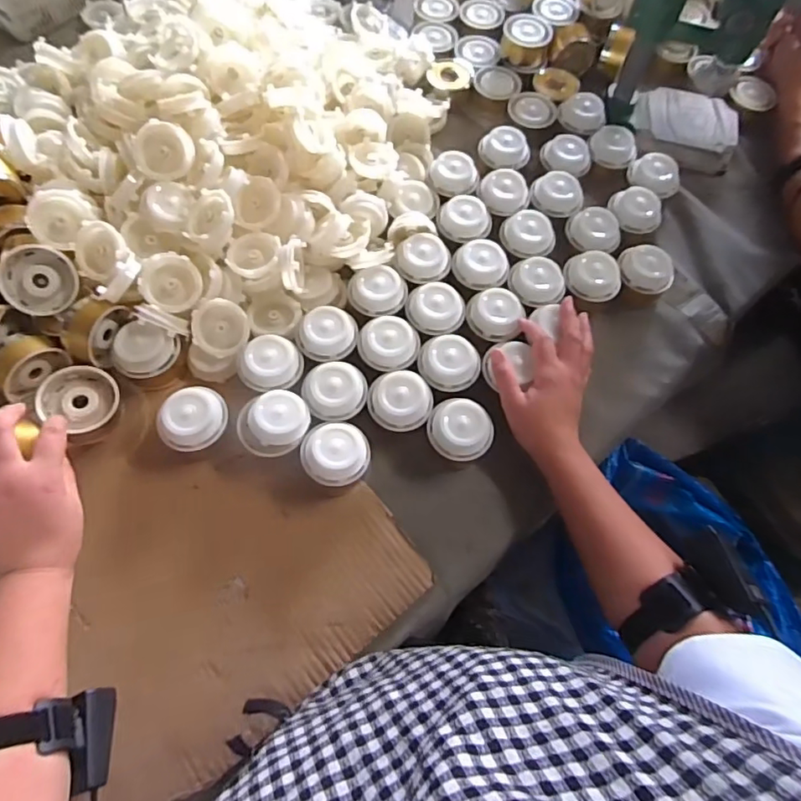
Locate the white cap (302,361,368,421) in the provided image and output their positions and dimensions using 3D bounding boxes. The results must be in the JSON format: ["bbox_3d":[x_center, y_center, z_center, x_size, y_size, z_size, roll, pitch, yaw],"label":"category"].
[{"bbox_3d":[-0.067,-0.009,0.545,0.063,0.024,0.058,1,68,-3],"label":"white cap"}]

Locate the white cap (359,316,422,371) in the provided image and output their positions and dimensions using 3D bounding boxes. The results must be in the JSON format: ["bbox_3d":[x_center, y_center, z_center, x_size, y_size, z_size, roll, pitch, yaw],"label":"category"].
[{"bbox_3d":[-0.012,-0.061,0.567,0.060,0.018,0.054,33,70,10],"label":"white cap"}]

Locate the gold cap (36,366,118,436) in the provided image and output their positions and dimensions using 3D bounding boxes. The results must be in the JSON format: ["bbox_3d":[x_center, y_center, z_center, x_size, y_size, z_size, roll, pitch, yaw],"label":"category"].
[{"bbox_3d":[-0.300,-0.001,0.506,0.063,0.031,0.063,5,69,-13],"label":"gold cap"}]

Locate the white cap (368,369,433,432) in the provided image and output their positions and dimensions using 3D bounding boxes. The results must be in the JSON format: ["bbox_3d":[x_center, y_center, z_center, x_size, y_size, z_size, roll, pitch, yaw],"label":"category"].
[{"bbox_3d":[0.000,-0.001,0.551,0.063,0.026,0.058,1,68,-3],"label":"white cap"}]

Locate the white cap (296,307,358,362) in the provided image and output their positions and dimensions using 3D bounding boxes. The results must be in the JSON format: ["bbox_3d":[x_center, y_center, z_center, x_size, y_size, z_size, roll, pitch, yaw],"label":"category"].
[{"bbox_3d":[-0.078,-0.070,0.569,0.059,0.021,0.056,1,68,-3],"label":"white cap"}]

